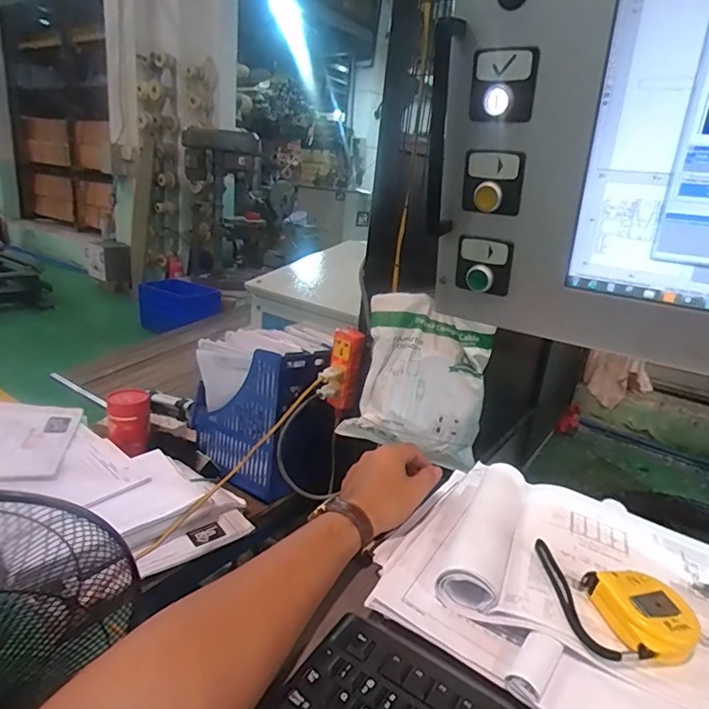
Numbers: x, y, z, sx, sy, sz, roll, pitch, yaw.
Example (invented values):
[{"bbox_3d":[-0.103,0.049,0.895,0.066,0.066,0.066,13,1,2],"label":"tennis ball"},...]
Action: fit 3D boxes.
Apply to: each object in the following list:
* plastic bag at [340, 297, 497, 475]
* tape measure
[{"bbox_3d":[0.108,0.035,0.809,0.212,0.244,0.052,15,-7,5],"label":"plastic bag"},{"bbox_3d":[0.214,0.197,0.416,0.089,0.028,0.107,4,19,-4],"label":"tape measure"}]

